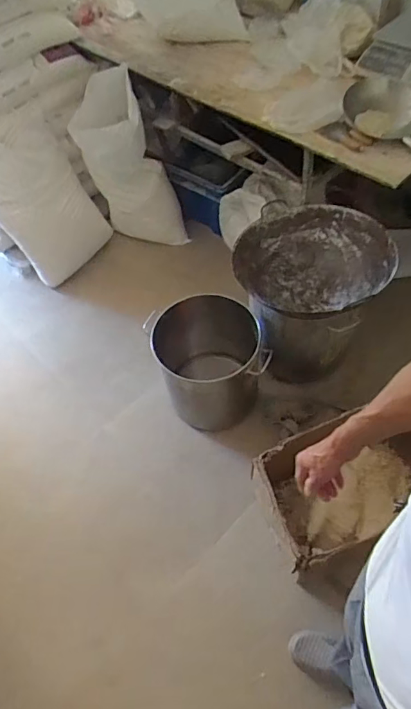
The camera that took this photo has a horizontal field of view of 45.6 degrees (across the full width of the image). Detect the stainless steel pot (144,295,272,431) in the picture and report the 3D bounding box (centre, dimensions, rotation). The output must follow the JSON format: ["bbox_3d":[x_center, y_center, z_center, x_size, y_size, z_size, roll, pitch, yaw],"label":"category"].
[{"bbox_3d":[0.014,0.024,1.843,0.382,0.405,0.451,-9,54,0],"label":"stainless steel pot"}]

